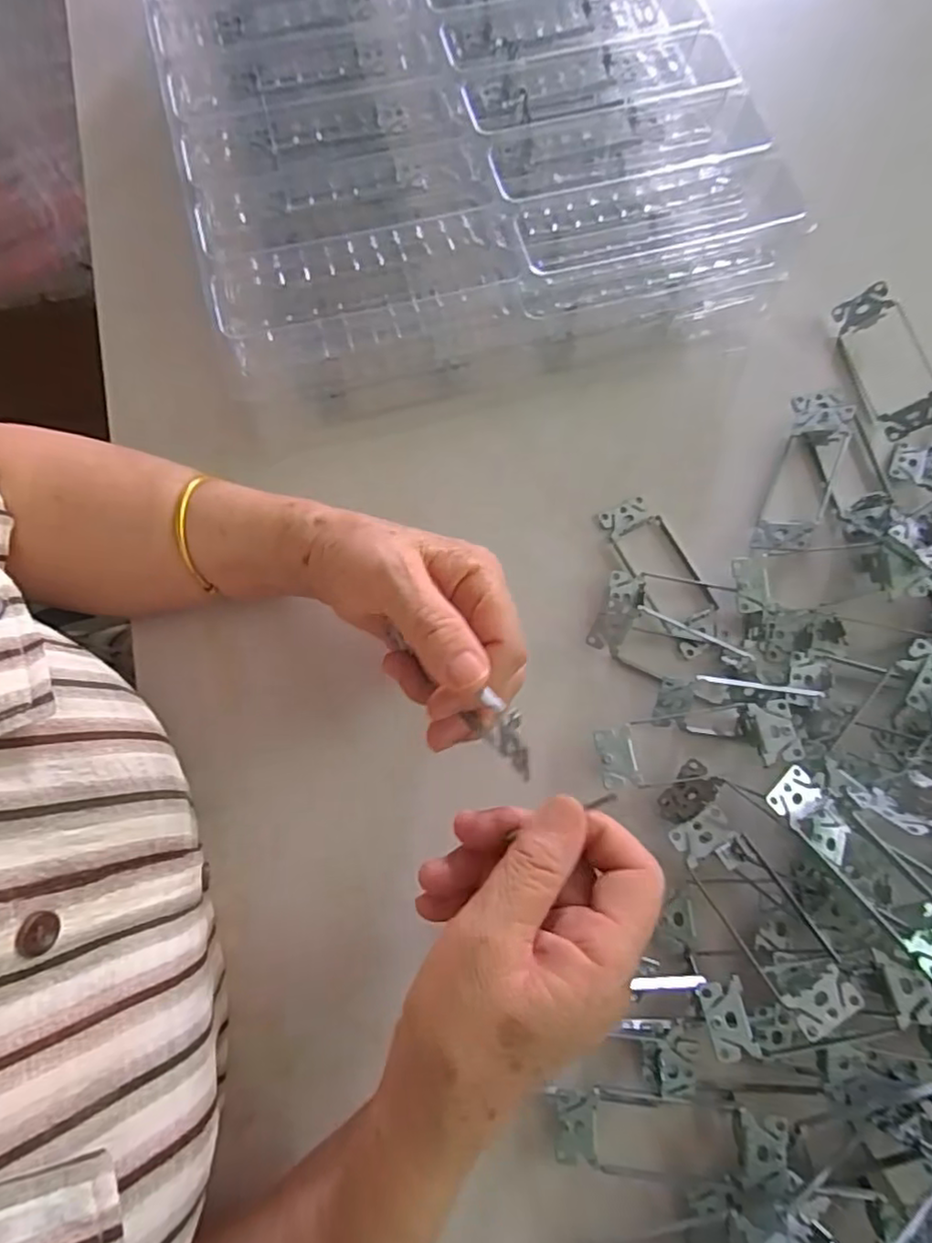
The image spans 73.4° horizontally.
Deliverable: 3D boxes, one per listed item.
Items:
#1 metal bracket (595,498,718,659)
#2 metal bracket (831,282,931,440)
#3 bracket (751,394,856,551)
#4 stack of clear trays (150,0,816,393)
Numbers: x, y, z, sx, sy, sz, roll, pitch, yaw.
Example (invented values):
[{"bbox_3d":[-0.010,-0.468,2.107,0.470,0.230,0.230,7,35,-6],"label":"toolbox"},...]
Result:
[{"bbox_3d":[0.122,-0.029,0.384,0.039,0.011,0.104,-28,76,-5],"label":"metal bracket"},{"bbox_3d":[0.274,-0.171,0.412,0.038,0.024,0.102,-16,76,-3],"label":"metal bracket"},{"bbox_3d":[0.217,-0.097,0.394,0.035,0.025,0.124,20,77,7],"label":"bracket"},{"bbox_3d":[-0.017,-0.363,0.417,0.346,0.078,0.419,-14,75,-2],"label":"stack of clear trays"}]

